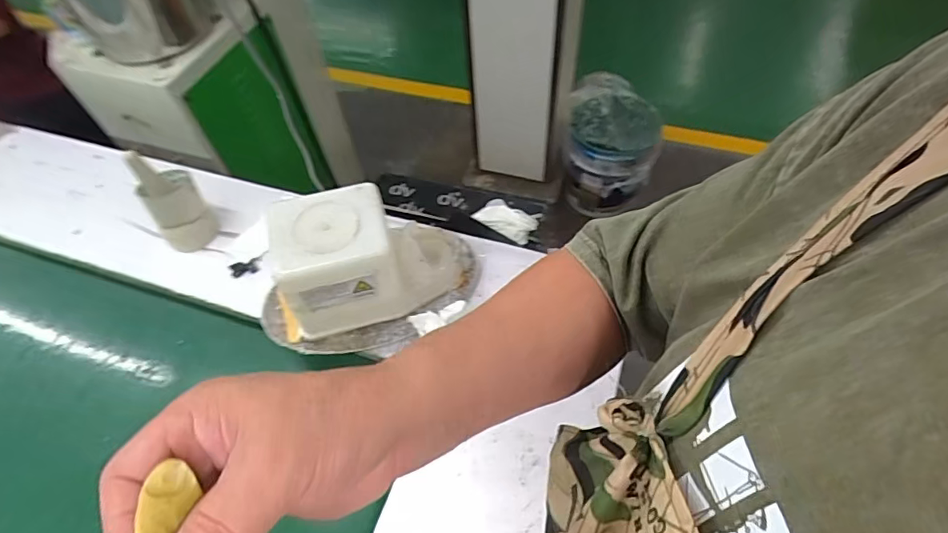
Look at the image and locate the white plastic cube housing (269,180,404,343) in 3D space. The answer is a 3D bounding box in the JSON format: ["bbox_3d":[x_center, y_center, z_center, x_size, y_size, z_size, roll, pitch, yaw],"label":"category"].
[{"bbox_3d":[-0.187,-0.004,0.716,0.154,0.158,0.122,-14,55,-6],"label":"white plastic cube housing"}]

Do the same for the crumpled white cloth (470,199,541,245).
[{"bbox_3d":[0.062,-0.097,0.998,0.119,0.021,0.077,23,59,18],"label":"crumpled white cloth"}]

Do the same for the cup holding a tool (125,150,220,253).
[{"bbox_3d":[-0.499,-0.111,0.838,0.088,0.176,0.071,-37,61,-21],"label":"cup holding a tool"}]

